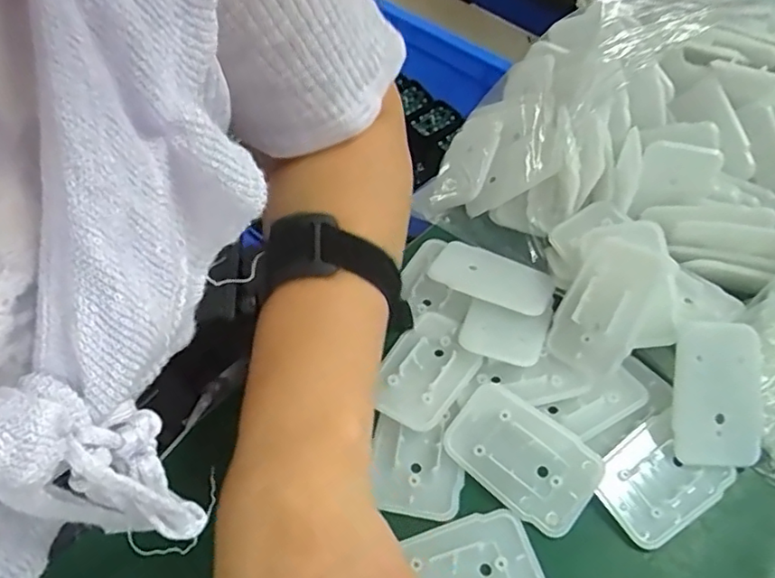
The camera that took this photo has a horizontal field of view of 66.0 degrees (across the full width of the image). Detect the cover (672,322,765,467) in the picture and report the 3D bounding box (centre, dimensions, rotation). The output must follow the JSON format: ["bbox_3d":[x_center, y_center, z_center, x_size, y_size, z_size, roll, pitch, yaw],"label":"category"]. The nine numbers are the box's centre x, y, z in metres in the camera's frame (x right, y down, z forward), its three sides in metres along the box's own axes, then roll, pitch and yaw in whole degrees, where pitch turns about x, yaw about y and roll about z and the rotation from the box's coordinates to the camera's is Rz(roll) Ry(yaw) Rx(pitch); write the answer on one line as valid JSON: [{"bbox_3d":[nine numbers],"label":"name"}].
[{"bbox_3d":[0.159,0.050,0.287,0.041,0.010,0.066,2,87,4],"label":"cover"}]

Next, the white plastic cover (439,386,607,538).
[{"bbox_3d":[0.064,0.078,0.282,0.069,0.007,0.044,35,84,18],"label":"white plastic cover"}]

